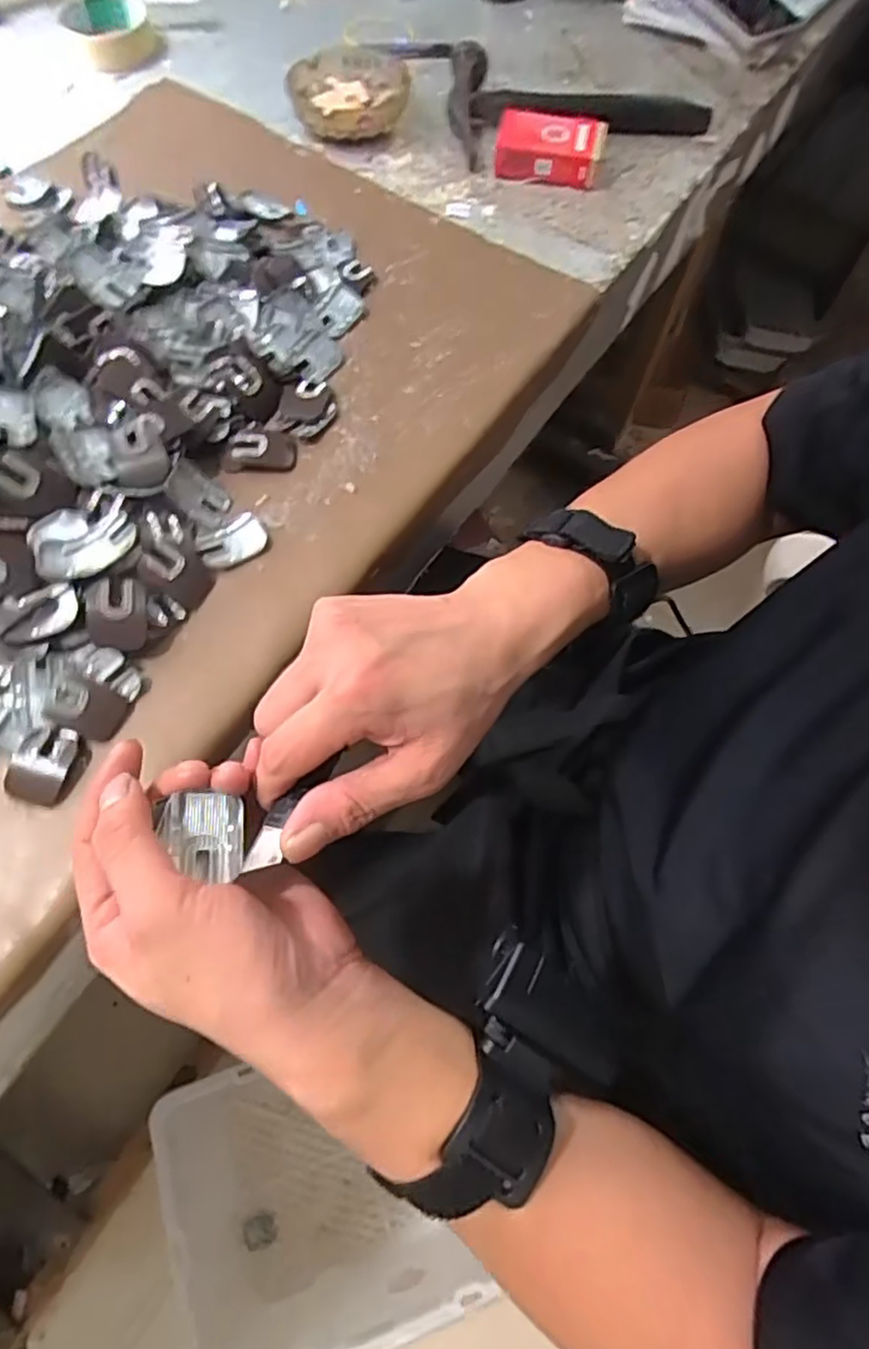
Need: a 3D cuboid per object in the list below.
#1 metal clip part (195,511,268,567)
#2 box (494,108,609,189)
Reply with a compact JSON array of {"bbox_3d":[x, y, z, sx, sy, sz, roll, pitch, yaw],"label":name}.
[{"bbox_3d":[-0.124,-0.081,0.416,0.041,0.005,0.030,-37,70,-16],"label":"metal clip part"},{"bbox_3d":[0.095,-0.440,0.568,0.087,0.030,0.055,14,65,6],"label":"box"}]

